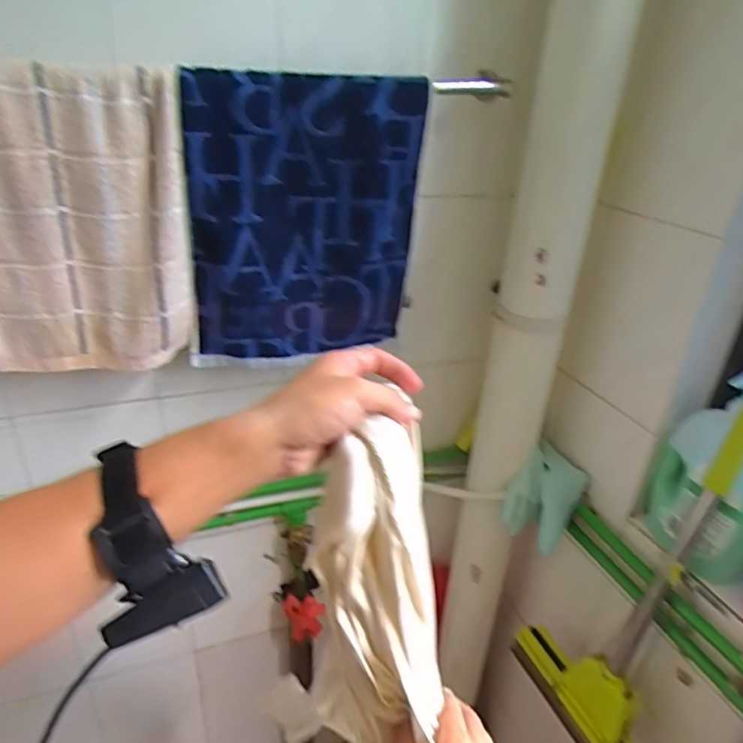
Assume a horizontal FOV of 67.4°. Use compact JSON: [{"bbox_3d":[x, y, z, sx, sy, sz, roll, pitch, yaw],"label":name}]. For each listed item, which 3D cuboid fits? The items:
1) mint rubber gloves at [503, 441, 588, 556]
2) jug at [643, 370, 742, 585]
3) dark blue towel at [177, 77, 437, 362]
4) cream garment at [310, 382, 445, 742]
[{"bbox_3d":[0.302,0.214,0.975,0.101,0.110,0.141,23,33,33],"label":"mint rubber gloves"},{"bbox_3d":[0.477,0.150,0.778,0.082,0.285,0.170,-17,33,-34],"label":"jug"},{"bbox_3d":[-0.086,-0.191,0.759,0.308,0.360,0.065,-10,30,-25],"label":"dark blue towel"},{"bbox_3d":[0.011,0.227,0.450,0.105,0.383,0.065,-12,22,-29],"label":"cream garment"}]

